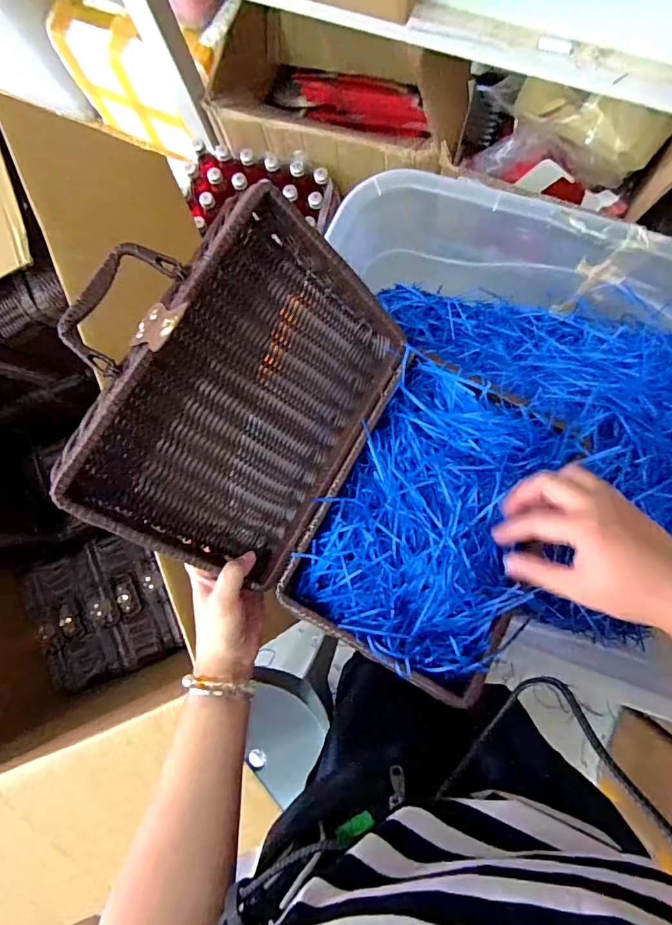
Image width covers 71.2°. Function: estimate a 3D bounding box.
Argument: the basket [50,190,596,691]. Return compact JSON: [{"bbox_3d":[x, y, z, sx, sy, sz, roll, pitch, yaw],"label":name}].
[{"bbox_3d":[0.014,0.002,0.452,0.405,0.171,0.312,32,88,8],"label":"basket"}]

